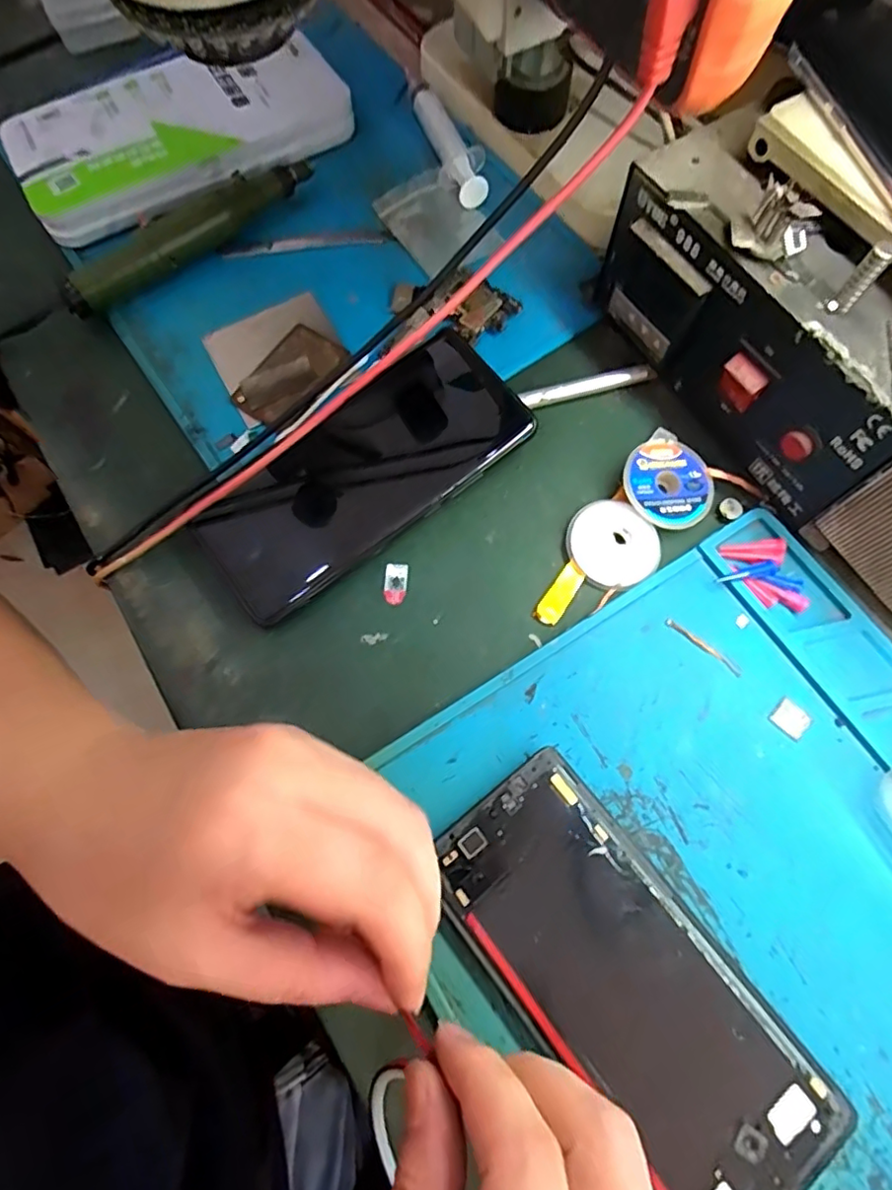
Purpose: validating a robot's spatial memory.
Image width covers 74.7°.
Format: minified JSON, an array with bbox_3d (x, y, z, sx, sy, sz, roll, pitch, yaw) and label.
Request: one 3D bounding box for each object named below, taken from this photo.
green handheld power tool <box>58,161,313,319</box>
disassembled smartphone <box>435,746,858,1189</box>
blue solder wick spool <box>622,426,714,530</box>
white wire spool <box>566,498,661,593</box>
[{"bbox_3d":[-0.146,-0.209,0.338,0.159,0.025,0.020,-40,74,-11],"label":"green handheld power tool"},{"bbox_3d":[0.066,0.146,0.221,0.074,0.010,0.161,-37,74,-10],"label":"disassembled smartphone"},{"bbox_3d":[0.108,-0.054,0.287,0.045,0.008,0.045,2,77,-9],"label":"blue solder wick spool"},{"bbox_3d":[0.080,-0.025,0.280,0.040,0.007,0.043,-1,71,2],"label":"white wire spool"}]

